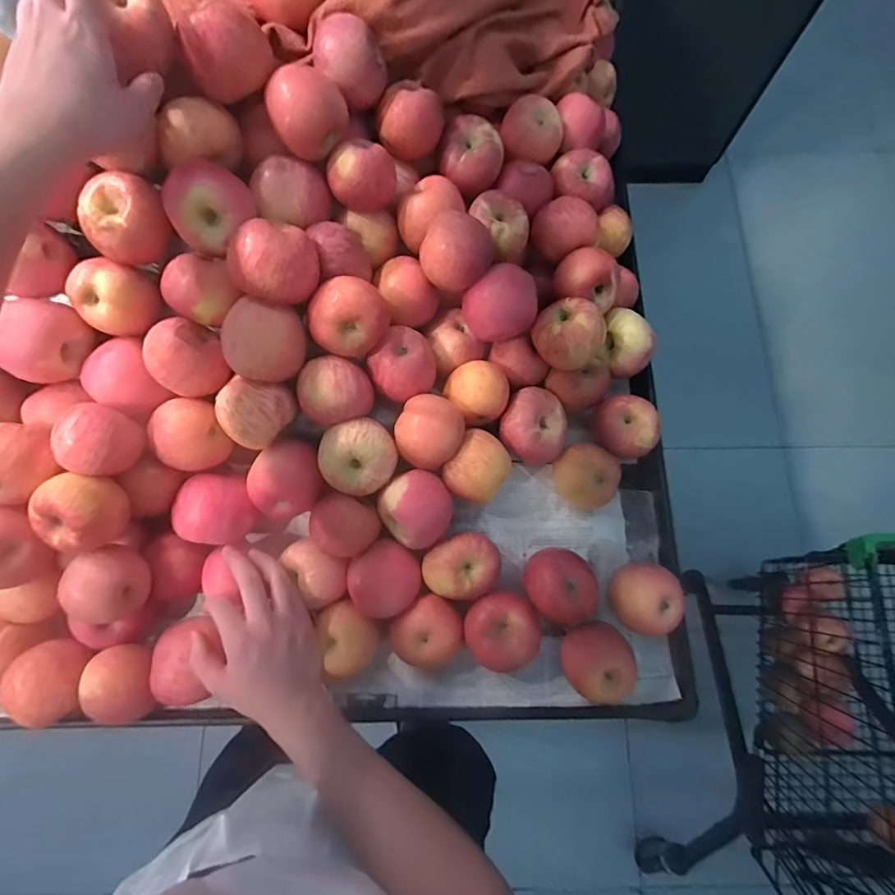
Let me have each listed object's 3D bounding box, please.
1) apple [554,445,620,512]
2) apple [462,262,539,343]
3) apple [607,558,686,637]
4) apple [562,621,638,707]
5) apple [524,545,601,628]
[{"bbox_3d":[0.155,0.034,0.535,0.070,0.053,0.064,0,74,0],"label":"apple"},{"bbox_3d":[0.056,-0.146,0.504,0.075,0.077,0.060,-2,74,-1],"label":"apple"},{"bbox_3d":[0.204,0.158,0.494,0.059,0.061,0.070,-11,75,-3],"label":"apple"},{"bbox_3d":[0.150,0.215,0.475,0.064,0.069,0.073,-3,74,-1],"label":"apple"},{"bbox_3d":[0.119,0.146,0.502,0.074,0.056,0.072,0,74,0],"label":"apple"}]

